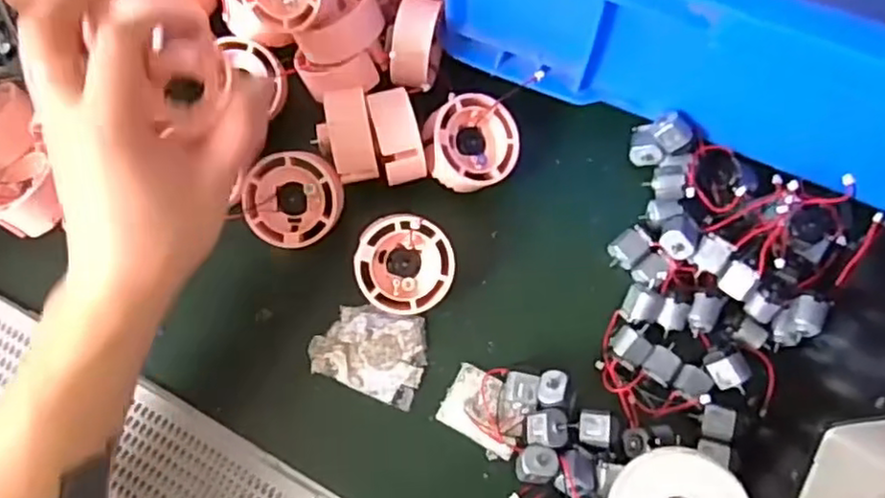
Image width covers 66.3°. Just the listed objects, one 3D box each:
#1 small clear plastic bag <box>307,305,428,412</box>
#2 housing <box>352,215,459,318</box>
[{"bbox_3d":[-0.041,0.058,0.392,0.064,0.007,0.049,18,69,7],"label":"small clear plastic bag"},{"bbox_3d":[-0.022,0.008,0.385,0.054,0.032,0.054,-1,96,-9],"label":"housing"}]

